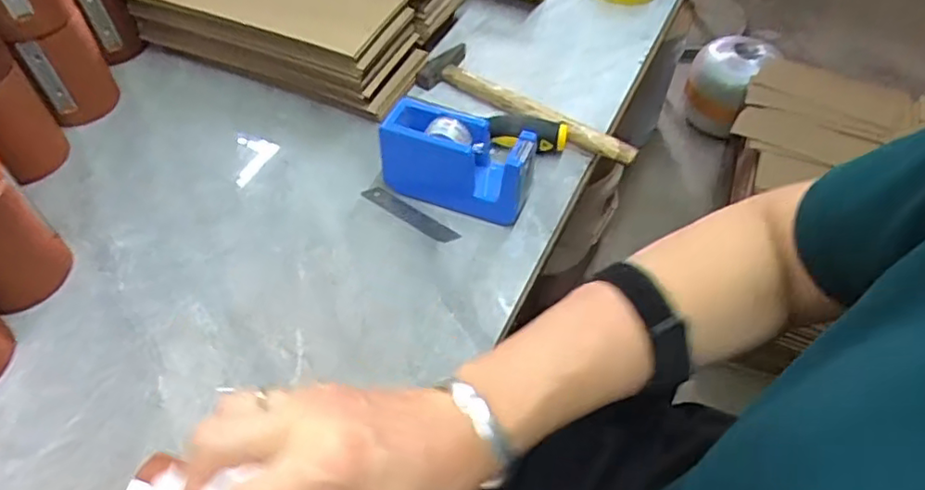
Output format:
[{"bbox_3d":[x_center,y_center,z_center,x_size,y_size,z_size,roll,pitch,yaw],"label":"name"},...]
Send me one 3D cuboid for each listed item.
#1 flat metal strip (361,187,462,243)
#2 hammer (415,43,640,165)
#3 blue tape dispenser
[{"bbox_3d":[-0.049,-0.027,0.568,0.101,0.005,0.019,30,58,22],"label":"flat metal strip"},{"bbox_3d":[0.072,-0.151,0.644,0.246,0.022,0.070,27,55,18],"label":"hammer"},{"bbox_3d":[-0.006,-0.074,0.554,0.133,0.081,0.045,19,53,13],"label":"blue tape dispenser"}]

